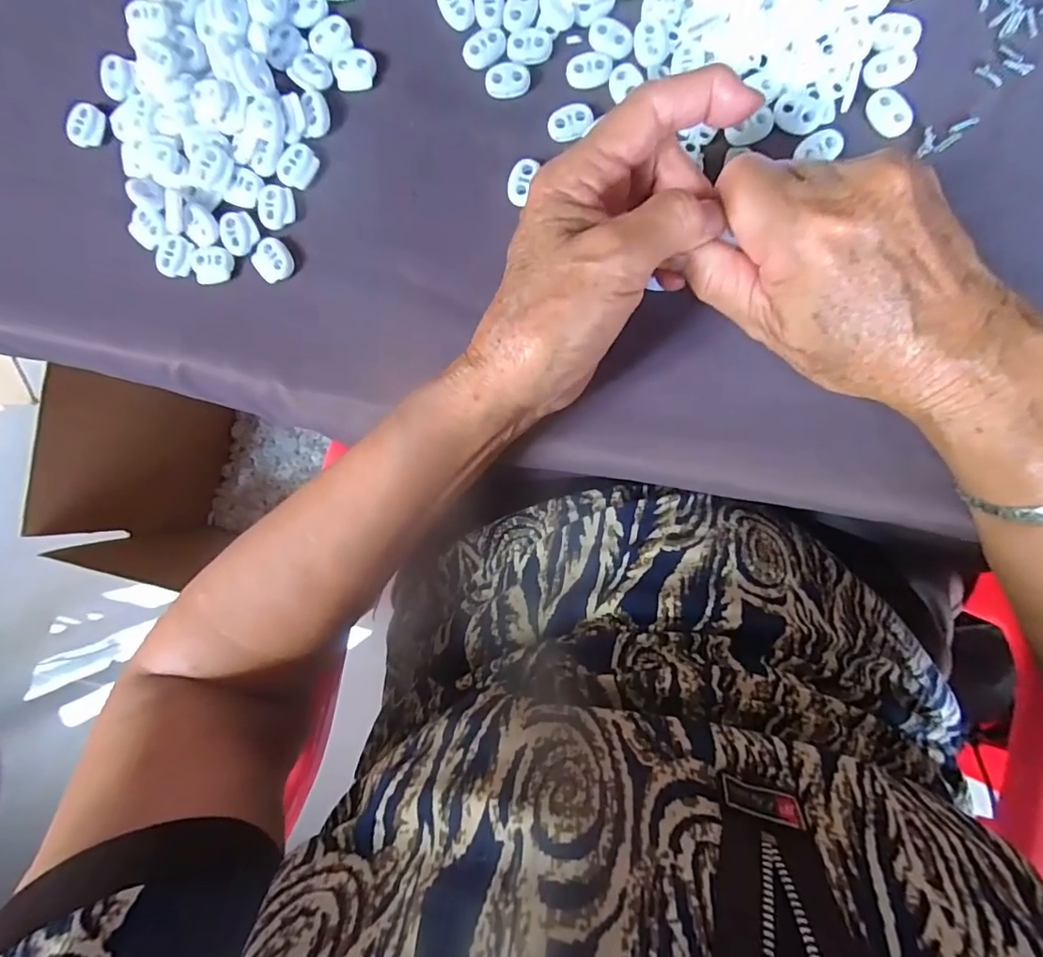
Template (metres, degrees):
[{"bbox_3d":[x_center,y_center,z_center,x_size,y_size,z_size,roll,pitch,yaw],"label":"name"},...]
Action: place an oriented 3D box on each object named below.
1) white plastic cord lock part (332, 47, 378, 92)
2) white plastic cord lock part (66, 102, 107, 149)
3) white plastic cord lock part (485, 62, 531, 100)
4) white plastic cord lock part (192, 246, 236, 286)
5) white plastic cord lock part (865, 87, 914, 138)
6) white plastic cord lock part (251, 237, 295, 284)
[{"bbox_3d":[-0.086,-0.211,0.275,0.021,0.004,0.021,-5,91,5],"label":"white plastic cord lock part"},{"bbox_3d":[-0.236,-0.191,0.289,0.013,0.010,0.022,38,95,3],"label":"white plastic cord lock part"},{"bbox_3d":[-0.007,-0.200,0.265,0.022,0.004,0.017,0,92,5],"label":"white plastic cord lock part"},{"bbox_3d":[-0.165,-0.114,0.283,0.022,0.004,0.019,-3,91,5],"label":"white plastic cord lock part"},{"bbox_3d":[0.172,-0.171,0.248,0.017,0.004,0.023,-38,88,5],"label":"white plastic cord lock part"},{"bbox_3d":[-0.132,-0.115,0.282,0.022,0.004,0.020,44,95,3],"label":"white plastic cord lock part"}]

